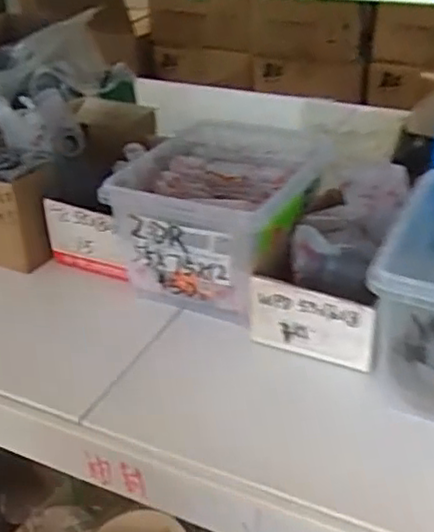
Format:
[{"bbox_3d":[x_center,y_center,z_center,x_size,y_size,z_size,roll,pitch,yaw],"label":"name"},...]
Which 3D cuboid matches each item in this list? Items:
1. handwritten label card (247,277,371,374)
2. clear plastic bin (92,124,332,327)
[{"bbox_3d":[0.076,0.048,0.538,0.103,0.067,0.007,13,34,20],"label":"handwritten label card"},{"bbox_3d":[0.005,-0.051,0.649,0.161,0.120,0.203,11,34,18],"label":"clear plastic bin"}]

